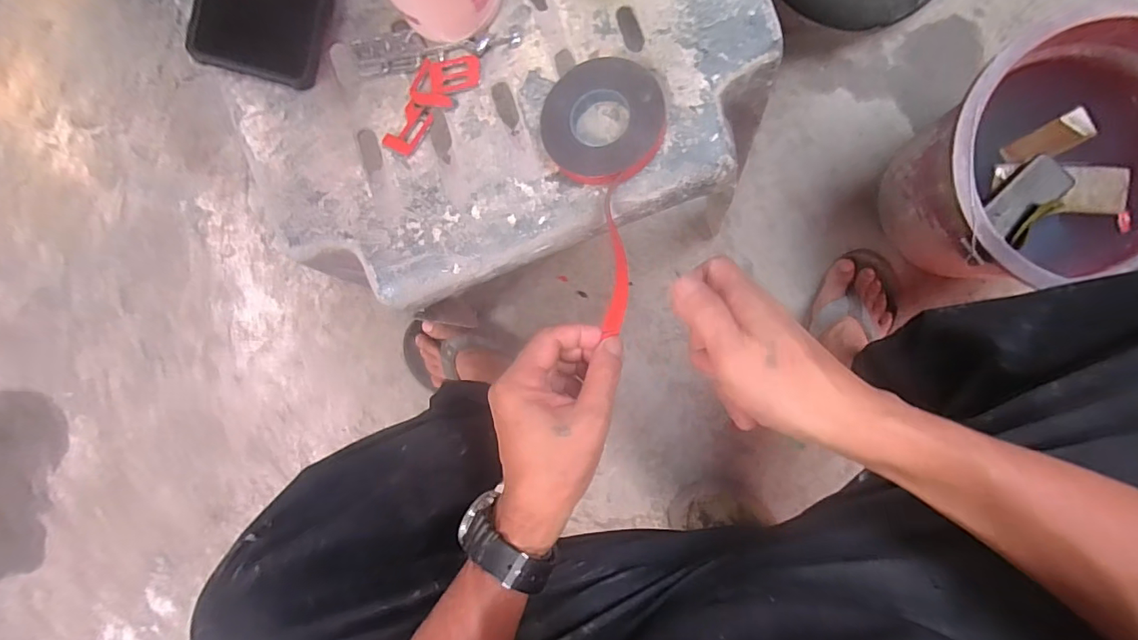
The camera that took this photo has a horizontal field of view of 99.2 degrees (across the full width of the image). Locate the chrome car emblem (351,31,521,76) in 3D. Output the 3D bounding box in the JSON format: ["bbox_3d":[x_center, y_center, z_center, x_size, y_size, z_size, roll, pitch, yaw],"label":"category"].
[{"bbox_3d":[-0.099,-0.202,0.360,0.124,0.008,0.031,-4,91,6],"label":"chrome car emblem"}]

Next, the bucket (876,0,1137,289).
[{"bbox_3d":[0.519,-0.173,0.550,0.262,0.207,0.244,0,91,6],"label":"bucket"}]

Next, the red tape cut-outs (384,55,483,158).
[{"bbox_3d":[-0.104,-0.162,0.354,0.040,0.015,0.089,42,95,3],"label":"red tape cut-outs"}]

